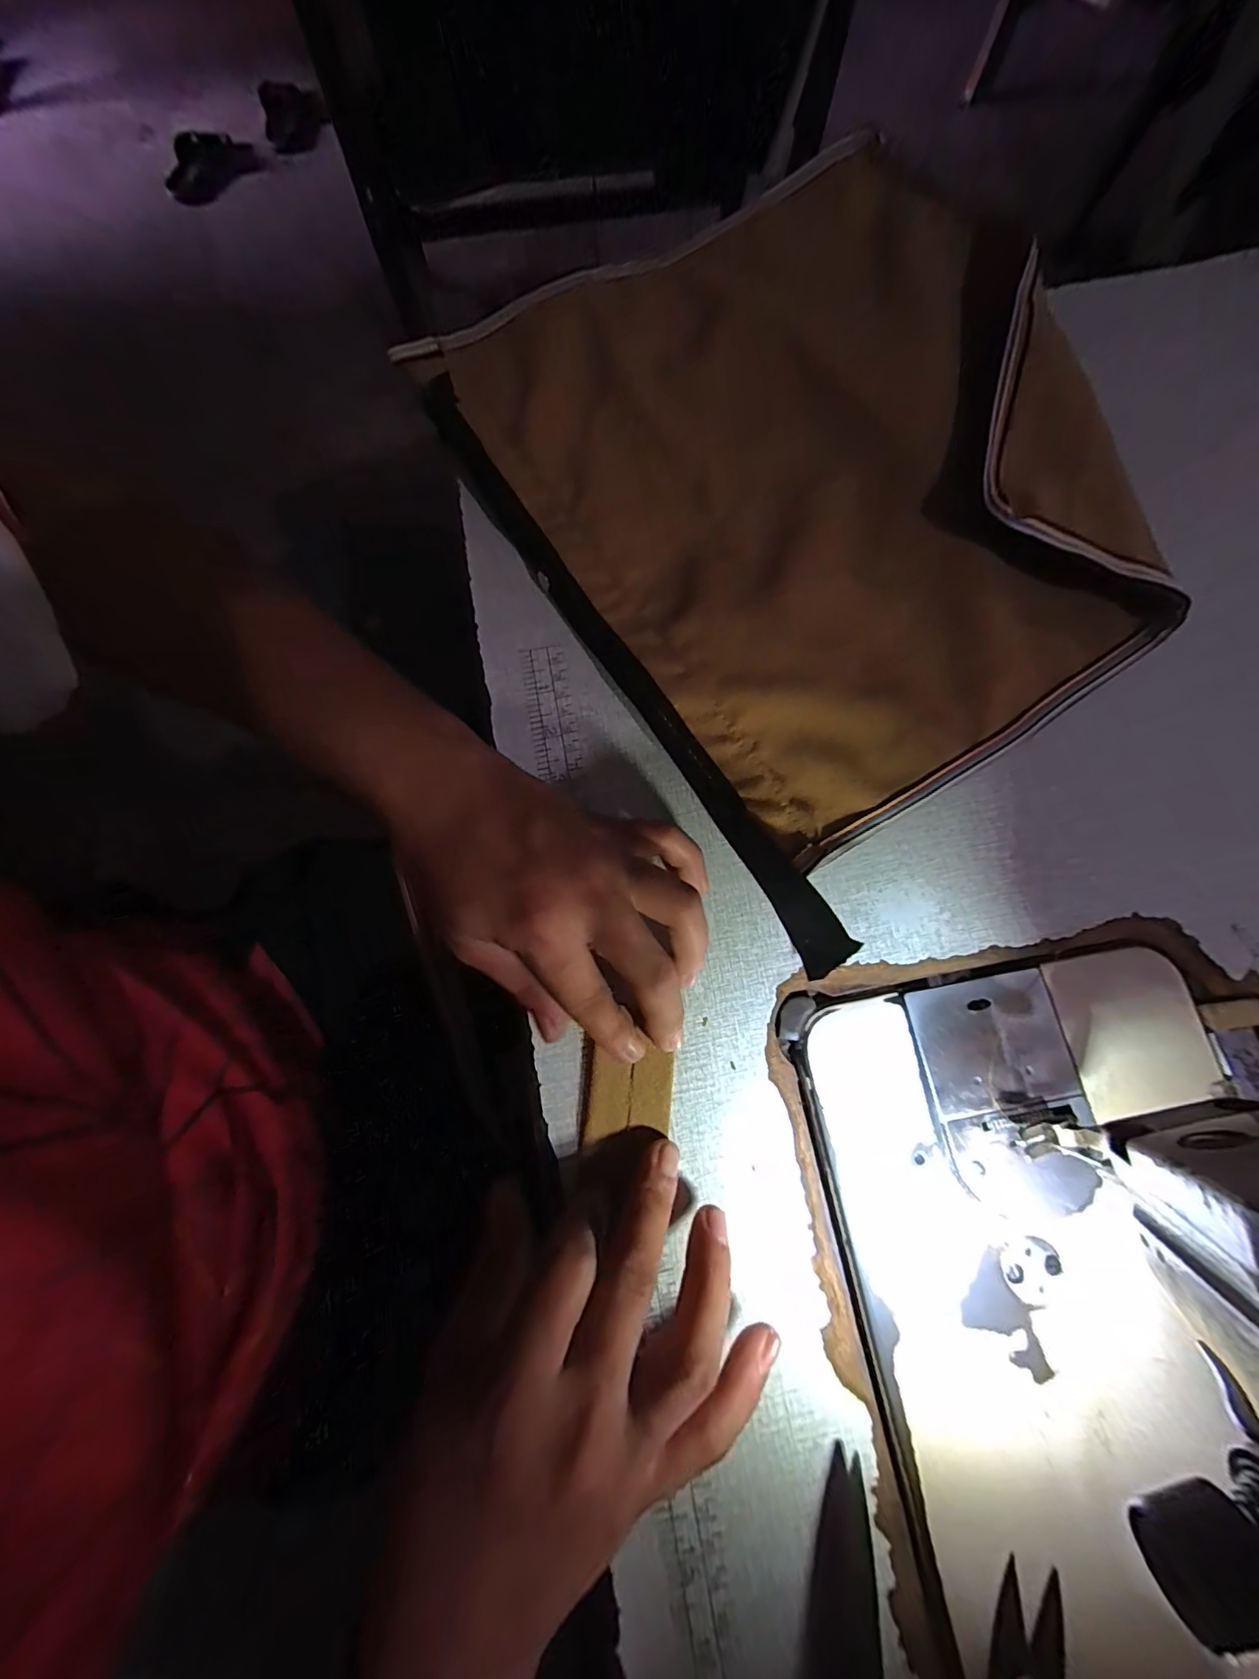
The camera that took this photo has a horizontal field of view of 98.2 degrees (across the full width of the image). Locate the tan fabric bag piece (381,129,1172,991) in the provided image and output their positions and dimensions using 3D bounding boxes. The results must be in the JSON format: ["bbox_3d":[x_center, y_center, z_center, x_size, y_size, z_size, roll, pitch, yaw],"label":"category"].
[{"bbox_3d":[0.106,-0.204,0.289,0.324,0.035,0.393,-32,79,-6],"label":"tan fabric bag piece"}]

